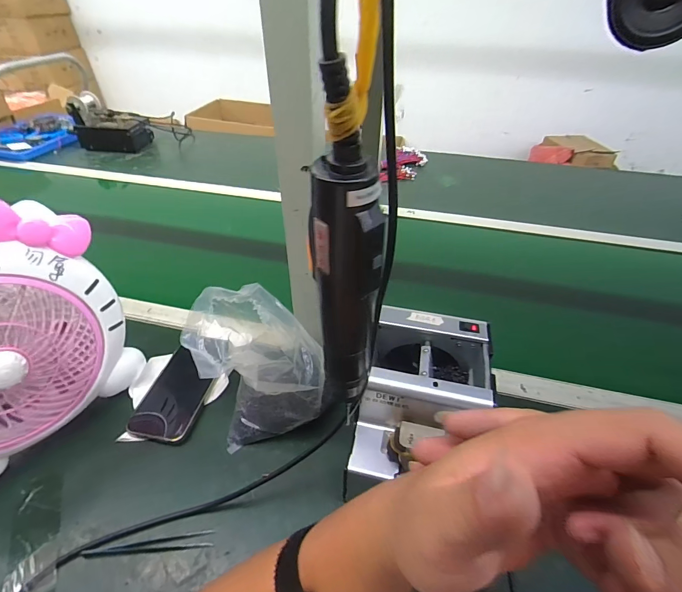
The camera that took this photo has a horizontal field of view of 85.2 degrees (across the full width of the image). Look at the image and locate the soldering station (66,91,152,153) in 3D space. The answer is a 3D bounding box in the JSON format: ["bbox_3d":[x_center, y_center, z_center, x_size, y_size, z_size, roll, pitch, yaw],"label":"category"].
[{"bbox_3d":[-0.701,-0.527,1.130,0.193,0.131,0.109,7,43,7],"label":"soldering station"}]

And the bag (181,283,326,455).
[{"bbox_3d":[-0.113,0.083,0.443,0.102,0.152,0.168,-26,49,-26],"label":"bag"}]

